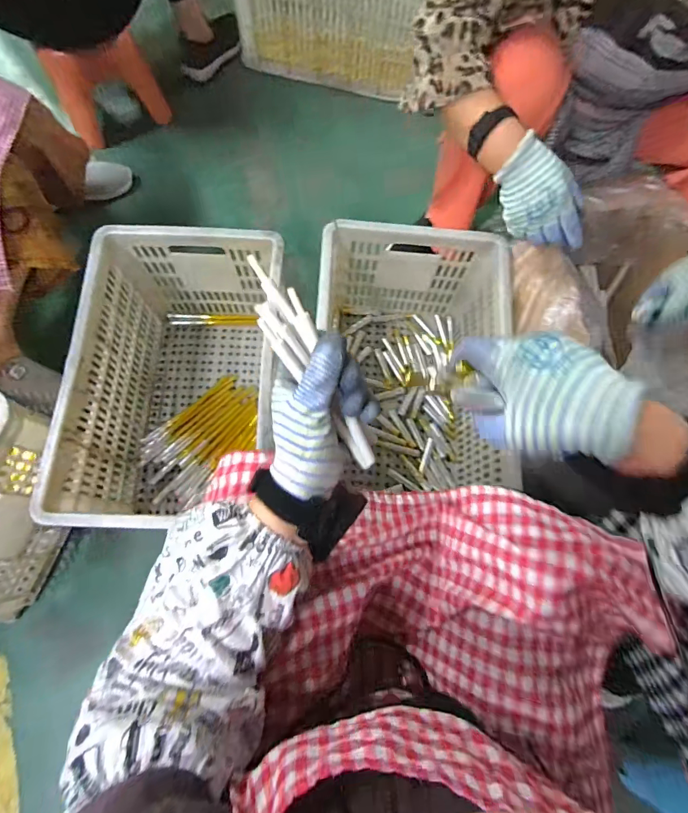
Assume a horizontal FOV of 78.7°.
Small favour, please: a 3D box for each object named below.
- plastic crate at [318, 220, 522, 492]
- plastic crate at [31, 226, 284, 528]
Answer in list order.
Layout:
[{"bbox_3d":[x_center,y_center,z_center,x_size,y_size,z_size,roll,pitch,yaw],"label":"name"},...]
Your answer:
[{"bbox_3d":[0.112,-0.081,0.768,0.318,0.254,0.394,2,75,0],"label":"plastic crate"},{"bbox_3d":[-0.262,-0.043,0.739,0.284,0.270,0.475,2,75,0],"label":"plastic crate"}]

